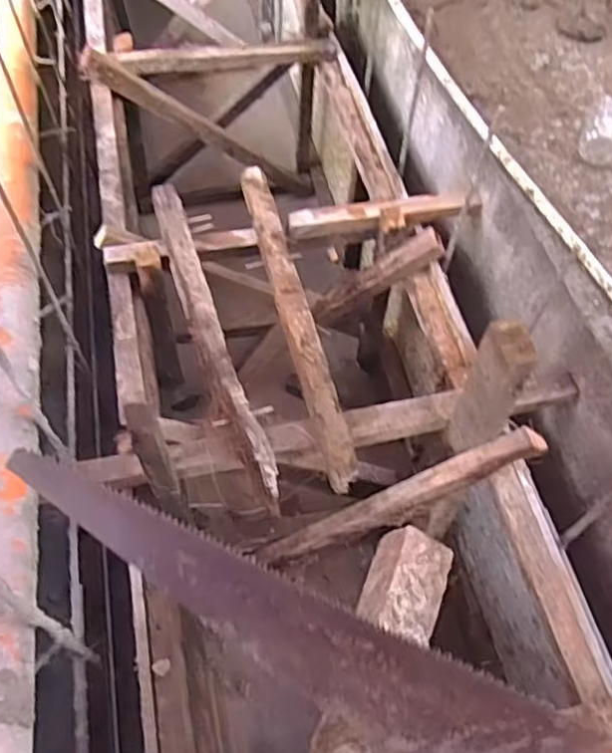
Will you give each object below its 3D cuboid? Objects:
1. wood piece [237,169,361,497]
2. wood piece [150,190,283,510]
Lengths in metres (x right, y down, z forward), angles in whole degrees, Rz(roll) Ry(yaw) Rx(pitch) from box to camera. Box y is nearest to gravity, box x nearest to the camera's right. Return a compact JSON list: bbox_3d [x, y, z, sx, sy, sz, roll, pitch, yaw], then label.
[{"bbox_3d":[-0.021,-0.125,1.144,0.054,0.045,0.682,-11,58,-8],"label":"wood piece"},{"bbox_3d":[-0.165,-0.084,1.115,0.058,0.039,0.668,-16,59,-11],"label":"wood piece"}]

